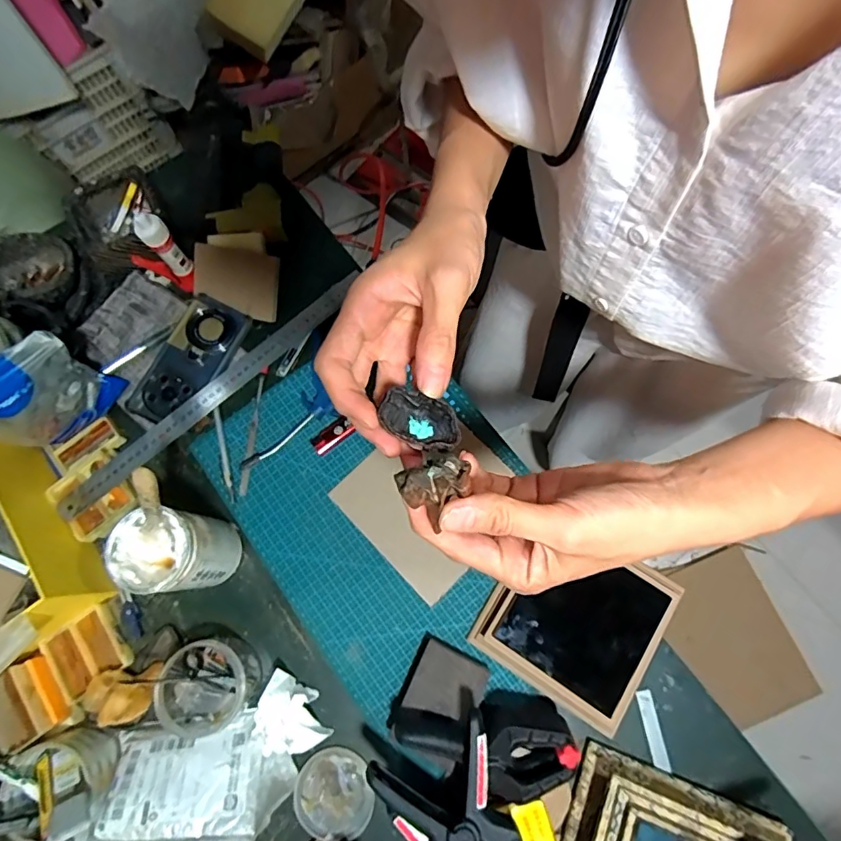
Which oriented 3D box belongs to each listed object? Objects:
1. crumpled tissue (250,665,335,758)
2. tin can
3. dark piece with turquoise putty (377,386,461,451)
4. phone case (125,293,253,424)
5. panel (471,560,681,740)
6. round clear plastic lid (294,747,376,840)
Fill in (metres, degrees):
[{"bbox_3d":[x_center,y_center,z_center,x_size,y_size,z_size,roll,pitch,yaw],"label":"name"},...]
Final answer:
[{"bbox_3d":[-0.129,0.298,0.506,0.075,0.034,0.062,31,78,9],"label":"crumpled tissue"},{"bbox_3d":[-0.239,0.130,0.510,0.076,0.130,0.073,0,75,1],"label":"tin can"},{"bbox_3d":[0.000,0.000,0.258,0.043,0.009,0.024,23,94,-6],"label":"dark piece with turquoise putty"},{"bbox_3d":[-0.279,-0.072,0.615,0.077,0.015,0.163,27,78,-6],"label":"phone case"},{"bbox_3d":[0.159,0.204,0.522,0.160,0.047,0.157,30,78,9],"label":"panel"},{"bbox_3d":[-0.086,0.372,0.505,0.073,0.008,0.078,0,75,1],"label":"round clear plastic lid"}]

